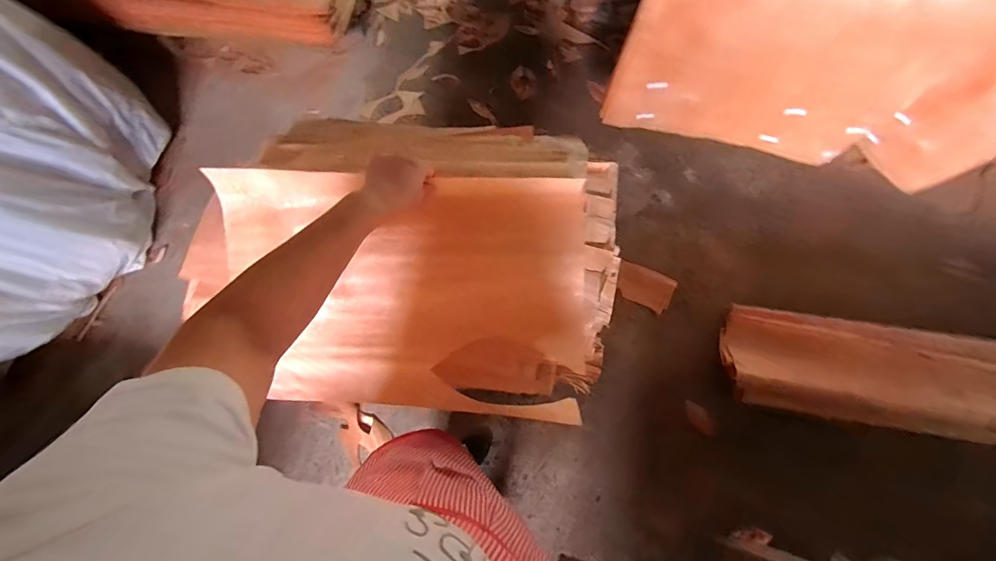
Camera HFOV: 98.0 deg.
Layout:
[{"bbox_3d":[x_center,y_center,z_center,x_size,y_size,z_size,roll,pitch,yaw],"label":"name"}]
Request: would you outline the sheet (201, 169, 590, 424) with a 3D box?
[{"bbox_3d":[-0.135,0.021,0.620,0.511,0.050,0.332,2,97,4],"label":"sheet"}]

